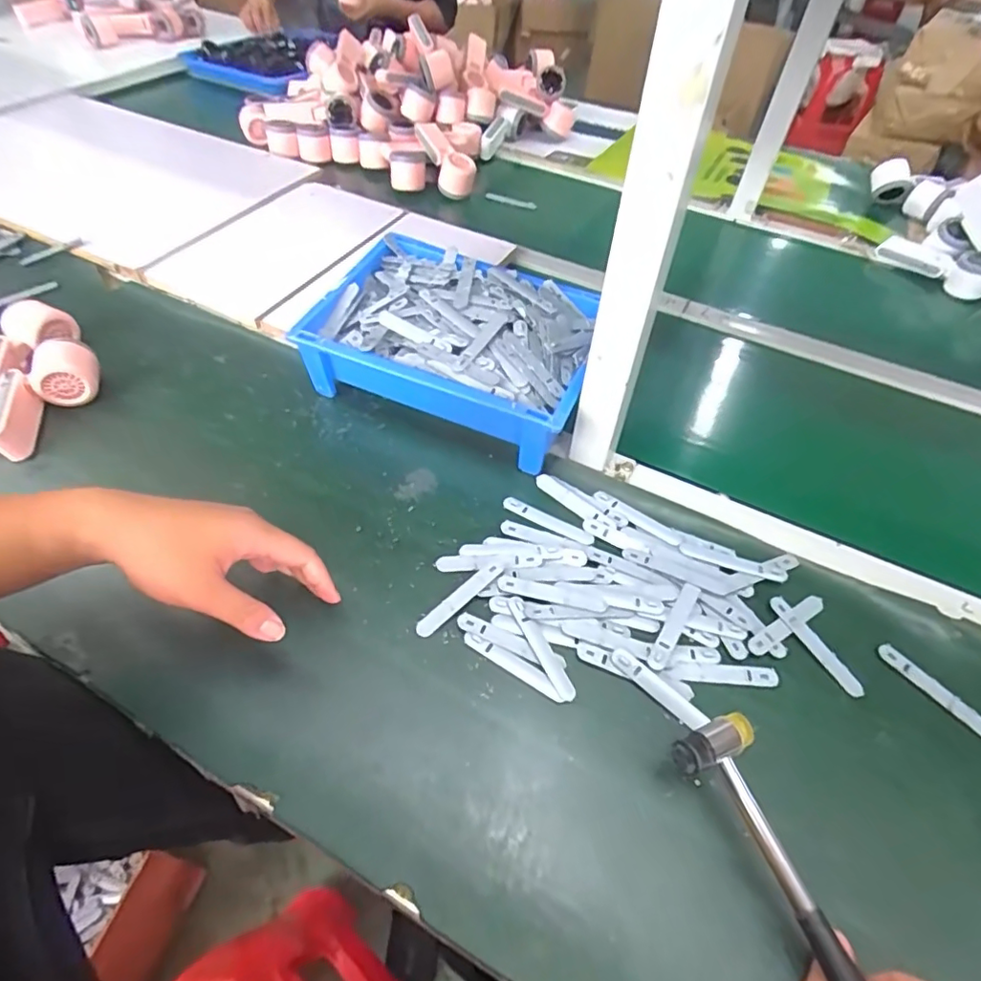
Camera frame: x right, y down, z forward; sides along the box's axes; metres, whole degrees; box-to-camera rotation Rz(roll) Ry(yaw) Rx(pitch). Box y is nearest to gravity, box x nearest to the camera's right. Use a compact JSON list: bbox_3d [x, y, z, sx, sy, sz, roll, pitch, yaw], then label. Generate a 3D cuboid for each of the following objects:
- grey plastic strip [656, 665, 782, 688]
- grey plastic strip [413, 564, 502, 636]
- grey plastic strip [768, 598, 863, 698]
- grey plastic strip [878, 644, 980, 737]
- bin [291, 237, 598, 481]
[{"bbox_3d":[0.186,0.151,0.458,0.096,0.004,0.014,3,51,-1],"label":"grey plastic strip"},{"bbox_3d":[-0.026,0.094,0.492,0.094,0.004,0.016,-38,69,-22],"label":"grey plastic strip"},{"bbox_3d":[0.277,0.132,0.478,0.016,0.004,0.094,-27,63,-18],"label":"grey plastic strip"},{"bbox_3d":[0.365,0.164,0.459,0.016,0.005,0.094,-34,61,-26],"label":"grey plastic strip"},{"bbox_3d":[-0.038,-0.159,0.638,0.308,0.112,0.214,19,53,12],"label":"bin"}]

